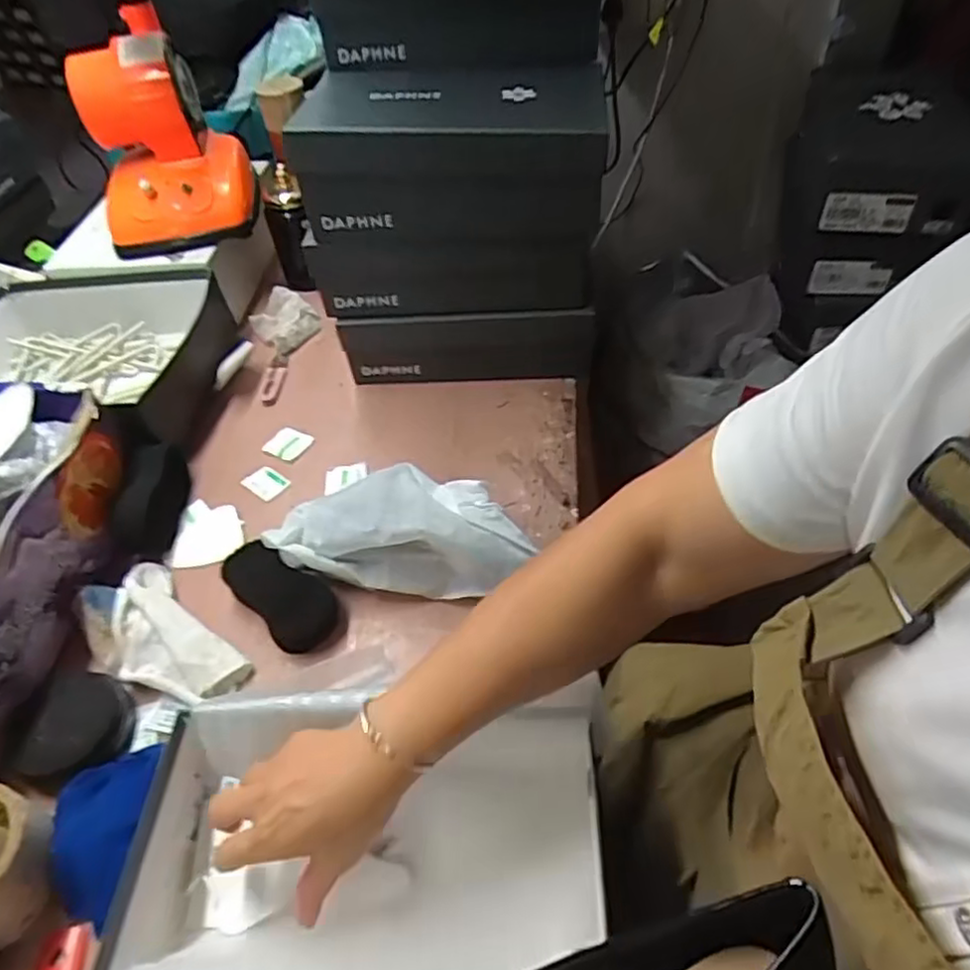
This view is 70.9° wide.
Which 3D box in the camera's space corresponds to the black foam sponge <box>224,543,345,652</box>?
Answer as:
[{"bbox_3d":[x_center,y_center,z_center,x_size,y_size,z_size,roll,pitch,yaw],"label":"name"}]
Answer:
[{"bbox_3d":[-0.194,0.104,0.646,0.130,0.031,0.063,38,60,7],"label":"black foam sponge"}]

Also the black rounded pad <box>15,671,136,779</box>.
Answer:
[{"bbox_3d":[-0.347,0.203,0.574,0.082,0.040,0.092,15,52,17],"label":"black rounded pad"}]

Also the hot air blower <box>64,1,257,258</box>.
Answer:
[{"bbox_3d":[-0.417,-0.445,0.879,0.184,0.207,0.174,-13,49,-6],"label":"hot air blower"}]

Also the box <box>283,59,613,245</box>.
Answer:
[{"bbox_3d":[-0.027,-0.351,0.726,0.297,0.129,0.174,2,49,7],"label":"box"}]

